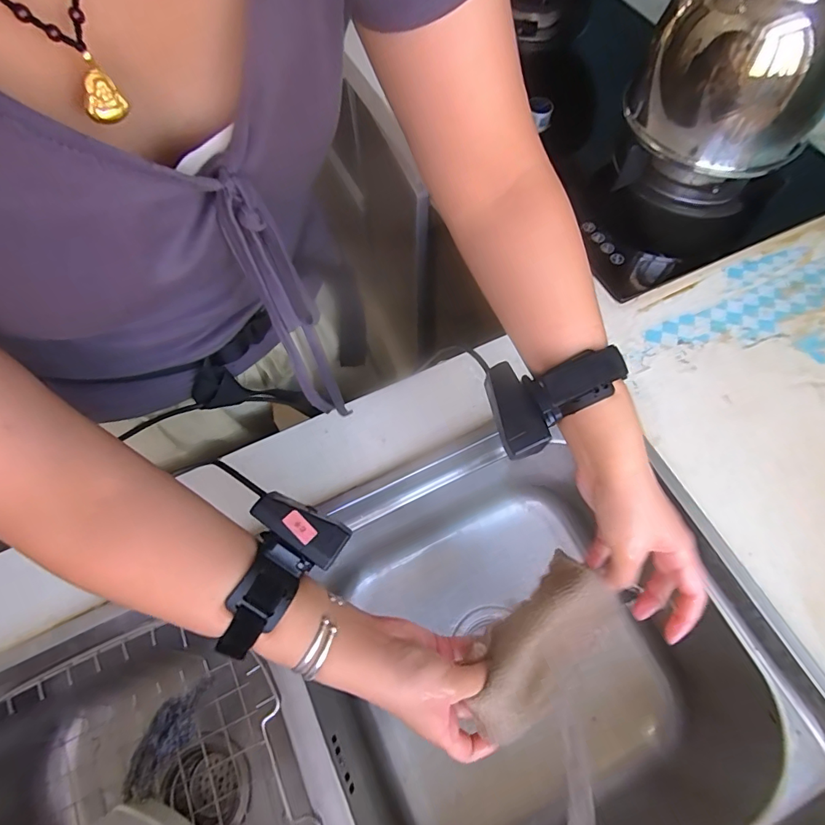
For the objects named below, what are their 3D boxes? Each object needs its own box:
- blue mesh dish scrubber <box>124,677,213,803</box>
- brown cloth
[{"bbox_3d":[-0.242,0.316,0.463,0.042,0.027,0.106,17,45,9],"label":"blue mesh dish scrubber"},{"bbox_3d":[0.098,0.183,0.363,0.064,0.038,0.140,40,66,17],"label":"brown cloth"}]

